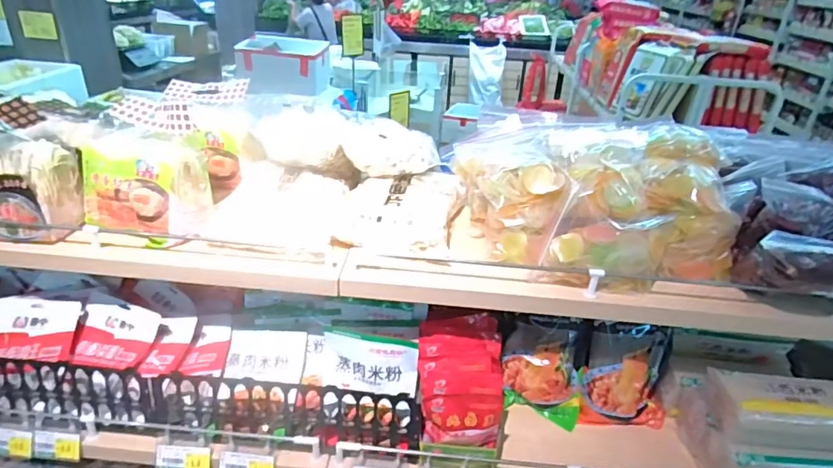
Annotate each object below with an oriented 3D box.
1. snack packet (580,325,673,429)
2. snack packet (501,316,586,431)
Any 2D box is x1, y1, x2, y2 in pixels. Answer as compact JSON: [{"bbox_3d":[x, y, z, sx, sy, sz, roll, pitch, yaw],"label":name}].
[{"bbox_3d":[0.344,0.228,0.809,0.143,0.150,0.073,-1,29,-8],"label":"snack packet"},{"bbox_3d":[0.204,0.222,0.823,0.120,0.173,0.022,3,6,11],"label":"snack packet"}]

